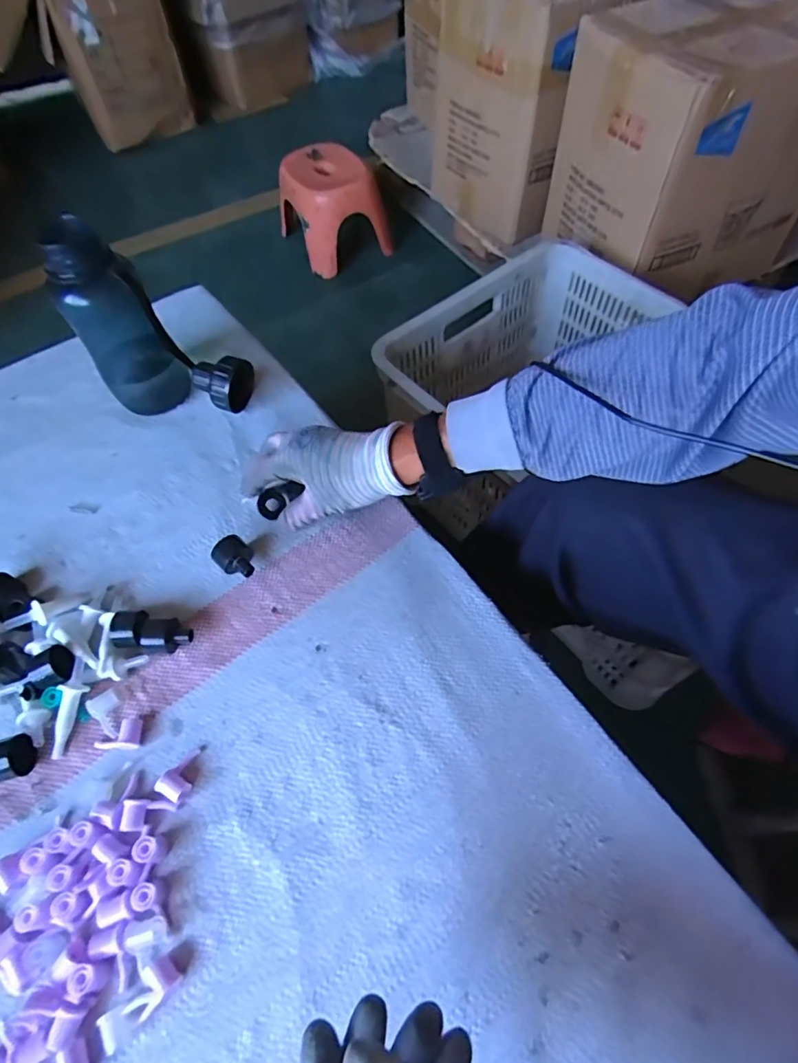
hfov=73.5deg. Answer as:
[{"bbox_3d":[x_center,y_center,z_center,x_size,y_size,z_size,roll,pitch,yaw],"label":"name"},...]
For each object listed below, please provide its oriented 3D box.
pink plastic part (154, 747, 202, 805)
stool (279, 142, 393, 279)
[{"bbox_3d":[-0.158,0.179,0.392,0.020,0.014,0.035,34,66,22],"label":"pink plastic part"},{"bbox_3d":[-0.177,-0.887,1.490,0.254,0.203,0.298,-21,59,-9],"label":"stool"}]

